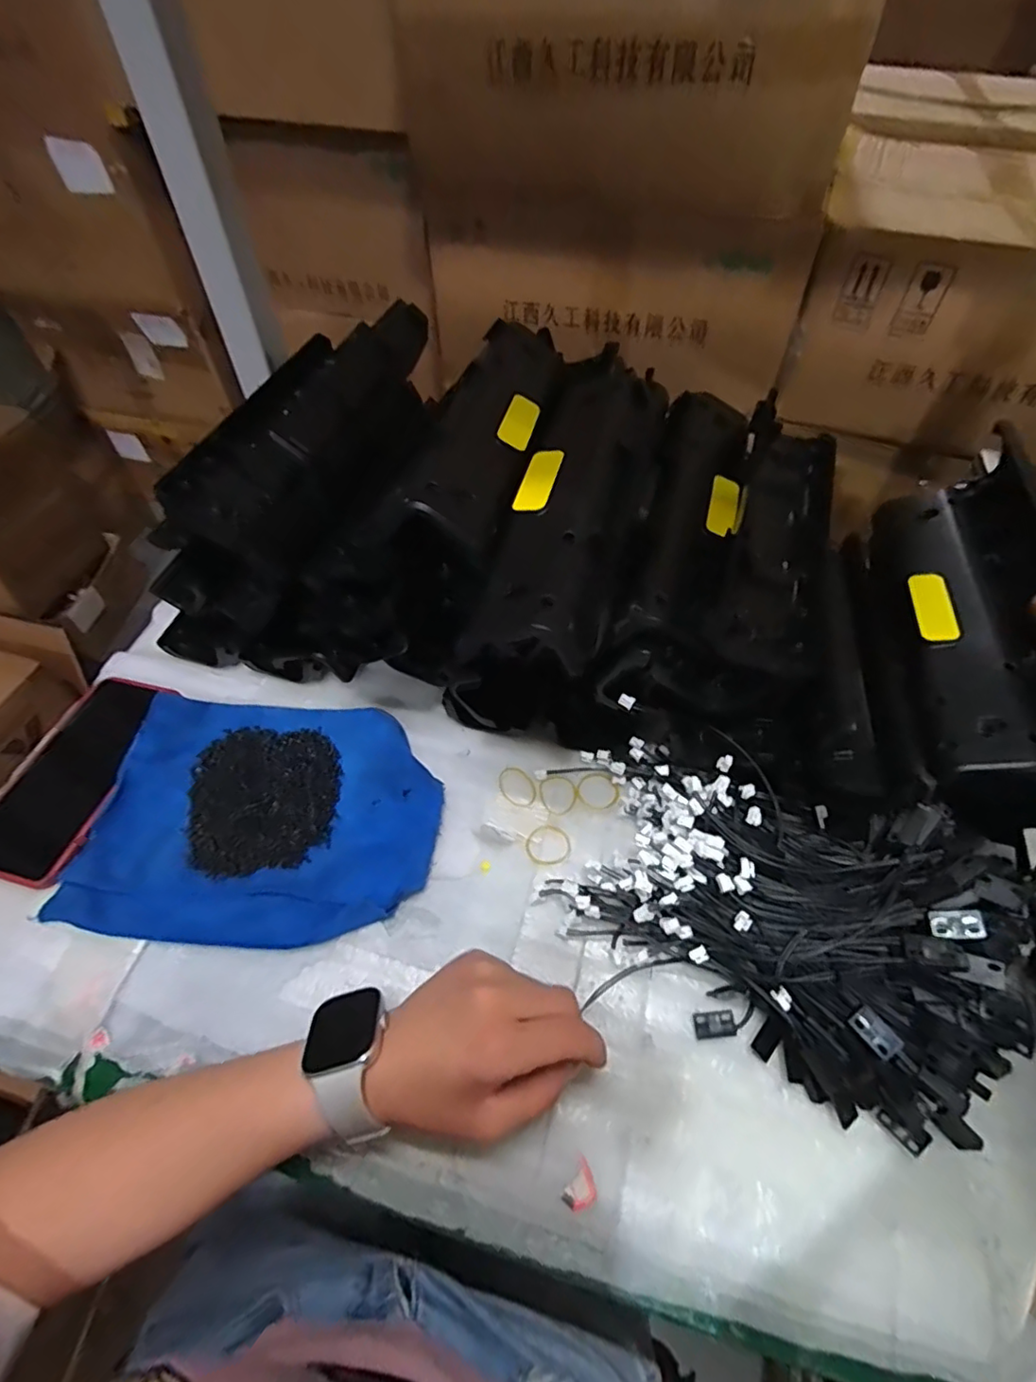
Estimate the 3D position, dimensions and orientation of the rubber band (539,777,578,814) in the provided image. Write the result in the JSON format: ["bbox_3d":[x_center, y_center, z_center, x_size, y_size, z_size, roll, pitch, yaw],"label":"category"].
[{"bbox_3d":[0.030,0.077,0.443,0.027,0.004,0.029,0,54,0],"label":"rubber band"}]

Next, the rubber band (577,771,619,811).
[{"bbox_3d":[0.060,0.075,0.445,0.030,0.004,0.030,0,54,0],"label":"rubber band"}]

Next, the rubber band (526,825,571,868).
[{"bbox_3d":[0.021,0.110,0.419,0.031,0.004,0.031,0,54,0],"label":"rubber band"}]

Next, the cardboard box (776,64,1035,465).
[{"bbox_3d":[0.704,-0.693,0.964,0.422,0.225,0.618,17,56,12],"label":"cardboard box"}]

